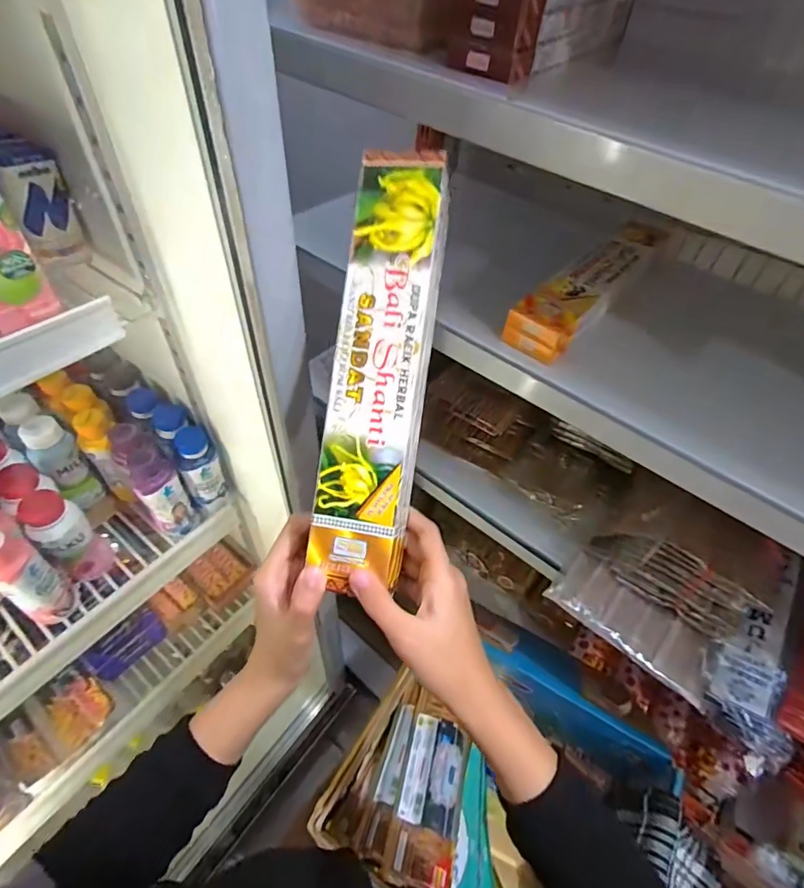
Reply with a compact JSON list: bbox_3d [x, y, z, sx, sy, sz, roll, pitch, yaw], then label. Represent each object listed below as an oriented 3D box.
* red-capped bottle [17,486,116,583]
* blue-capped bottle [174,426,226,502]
[{"bbox_3d":[-0.386,0.109,0.557,0.052,0.128,0.051,38,57,24],"label":"red-capped bottle"},{"bbox_3d":[-0.257,0.028,0.613,0.046,0.103,0.047,-22,55,-22],"label":"blue-capped bottle"}]

